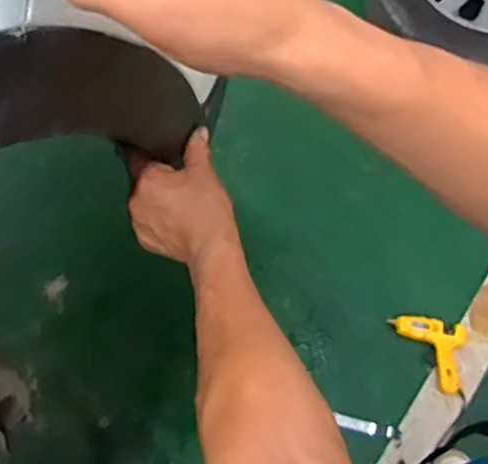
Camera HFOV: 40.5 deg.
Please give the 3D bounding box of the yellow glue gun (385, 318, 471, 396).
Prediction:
[{"bbox_3d":[0.455,0.254,1.528,0.135,0.034,0.209,-32,68,-12],"label":"yellow glue gun"}]

